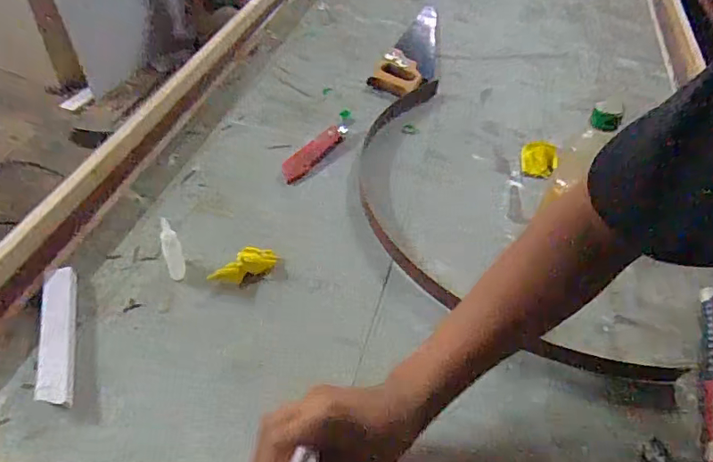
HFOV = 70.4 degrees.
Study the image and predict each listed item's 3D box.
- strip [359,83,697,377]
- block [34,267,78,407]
[{"bbox_3d":[0.130,-0.032,0.693,0.241,0.020,0.607,-13,48,-17],"label":"strip"},{"bbox_3d":[-0.310,0.106,0.526,0.030,0.020,0.162,-12,48,-16],"label":"block"}]

